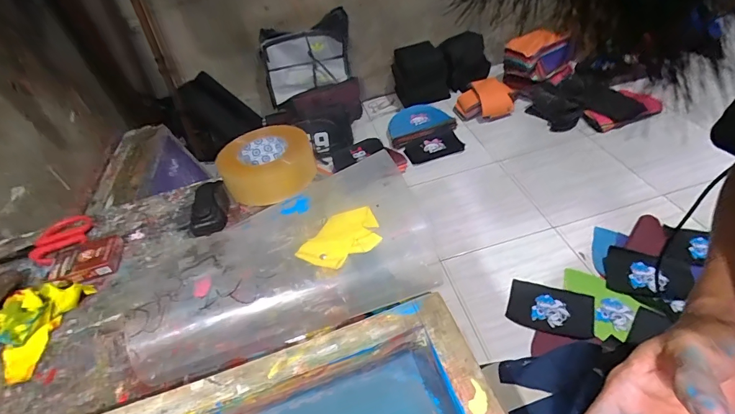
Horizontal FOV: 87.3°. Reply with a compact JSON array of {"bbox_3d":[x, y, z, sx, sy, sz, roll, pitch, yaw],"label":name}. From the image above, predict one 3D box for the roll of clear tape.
[{"bbox_3d":[-0.153,-0.067,0.595,0.135,0.048,0.135,-6,42,6],"label":"roll of clear tape"}]

